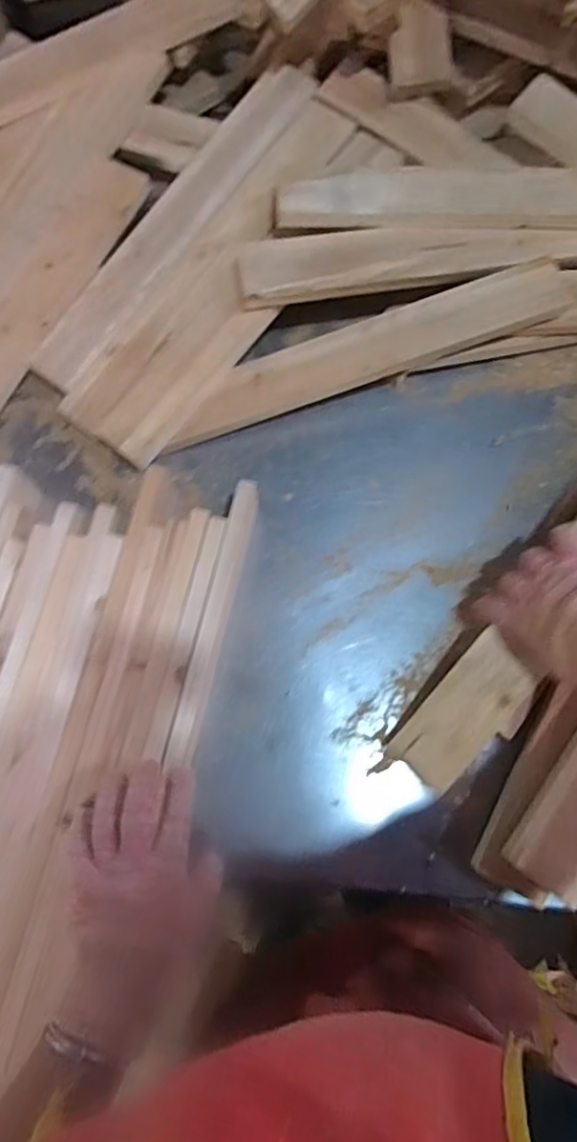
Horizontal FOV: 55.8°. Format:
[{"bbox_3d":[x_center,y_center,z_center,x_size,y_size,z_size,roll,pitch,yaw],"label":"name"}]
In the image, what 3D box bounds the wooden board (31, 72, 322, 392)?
[{"bbox_3d":[-0.139,-0.432,0.676,0.078,0.012,0.506,36,86,11],"label":"wooden board"}]

